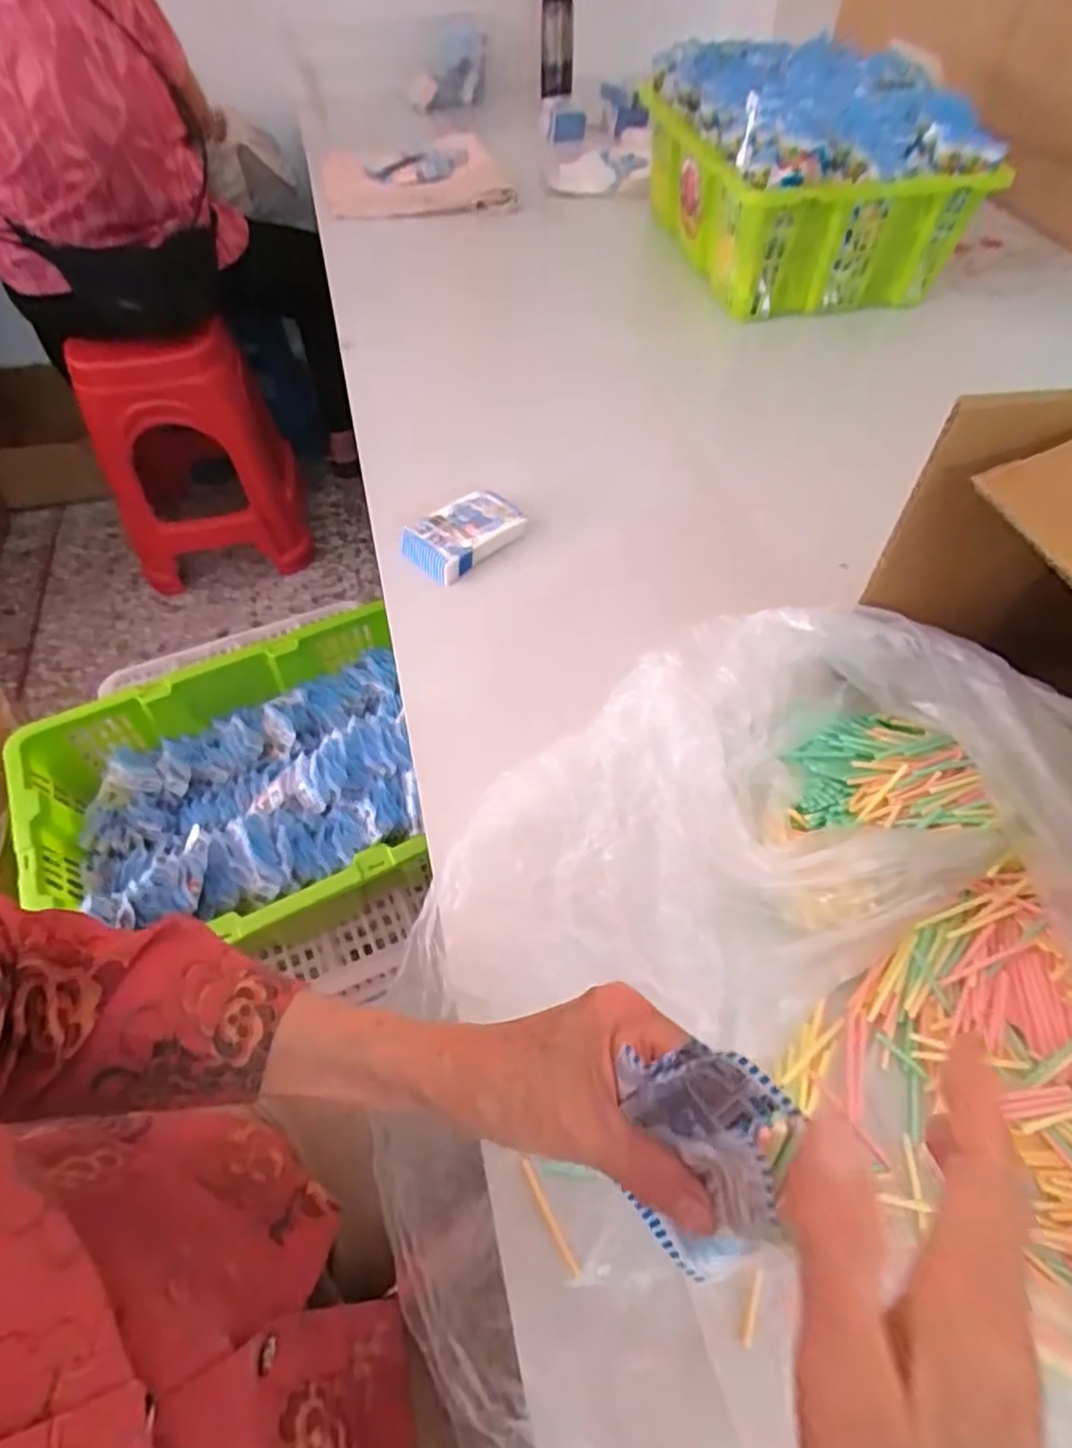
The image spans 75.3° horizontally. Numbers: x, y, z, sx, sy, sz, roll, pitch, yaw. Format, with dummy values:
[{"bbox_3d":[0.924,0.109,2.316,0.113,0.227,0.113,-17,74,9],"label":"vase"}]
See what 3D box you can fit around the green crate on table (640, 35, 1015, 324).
[{"bbox_3d":[0.359,-0.747,0.942,0.307,0.221,0.365,-15,56,-10],"label":"green crate on table"}]

